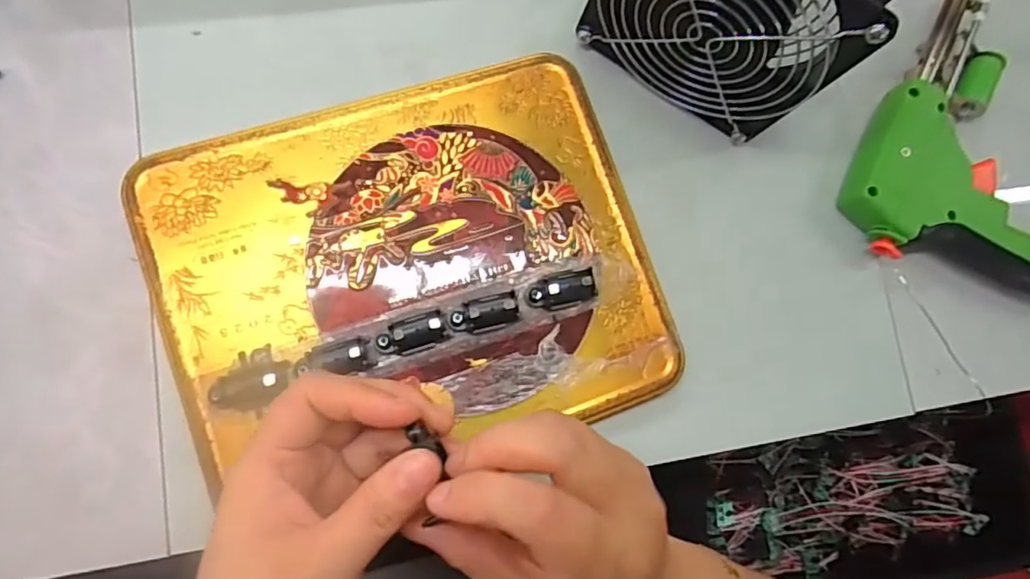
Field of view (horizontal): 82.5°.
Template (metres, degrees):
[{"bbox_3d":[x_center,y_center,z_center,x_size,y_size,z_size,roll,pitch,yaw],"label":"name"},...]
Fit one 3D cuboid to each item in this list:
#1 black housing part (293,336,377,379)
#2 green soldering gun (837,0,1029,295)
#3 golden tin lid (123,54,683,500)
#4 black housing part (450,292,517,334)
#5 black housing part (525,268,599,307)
[{"bbox_3d":[-0.085,0.032,0.273,0.035,0.014,0.015,-13,85,-8],"label":"black housing part"},{"bbox_3d":[0.275,-0.096,0.350,0.141,0.030,0.179,13,82,-5],"label":"green soldering gun"},{"bbox_3d":[-0.049,-0.009,0.292,0.233,0.021,0.184,-19,86,-9],"label":"golden tin lid"},{"bbox_3d":[-0.015,0.012,0.288,0.033,0.013,0.017,-14,85,-8],"label":"black housing part"},{"bbox_3d":[0.025,-0.001,0.296,0.036,0.016,0.016,-10,84,-8],"label":"black housing part"}]

